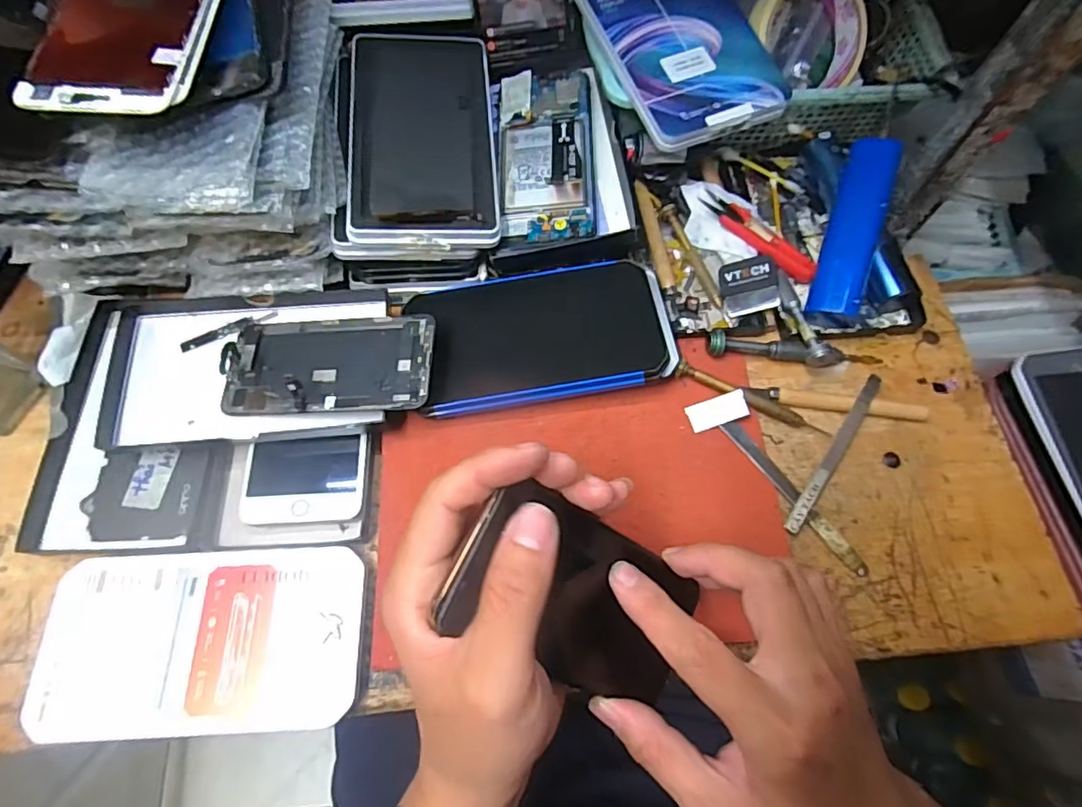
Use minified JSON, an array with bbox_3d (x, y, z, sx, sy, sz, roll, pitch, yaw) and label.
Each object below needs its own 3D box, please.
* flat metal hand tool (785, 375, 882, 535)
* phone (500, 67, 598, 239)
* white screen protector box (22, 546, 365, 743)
[{"bbox_3d":[0.199,0.033,0.381,0.011,0.009,0.130,34,71,12],"label":"flat metal hand tool"},{"bbox_3d":[0.004,-0.187,0.418,0.067,0.009,0.150,-3,71,7],"label":"phone"},{"bbox_3d":[-0.190,0.133,0.320,0.174,0.018,0.094,-2,68,-2],"label":"white screen protector box"}]

